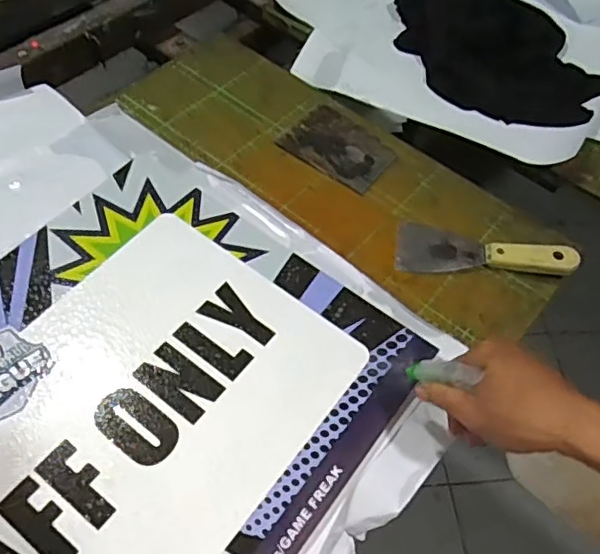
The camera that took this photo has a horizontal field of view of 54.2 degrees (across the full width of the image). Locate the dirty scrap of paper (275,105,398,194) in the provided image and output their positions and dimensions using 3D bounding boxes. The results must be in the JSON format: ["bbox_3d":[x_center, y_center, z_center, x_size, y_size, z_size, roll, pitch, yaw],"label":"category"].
[{"bbox_3d":[0.052,-0.170,0.761,0.133,0.007,0.101,34,64,15],"label":"dirty scrap of paper"}]

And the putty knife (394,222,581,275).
[{"bbox_3d":[0.209,-0.024,0.664,0.195,0.031,0.060,12,55,4],"label":"putty knife"}]

